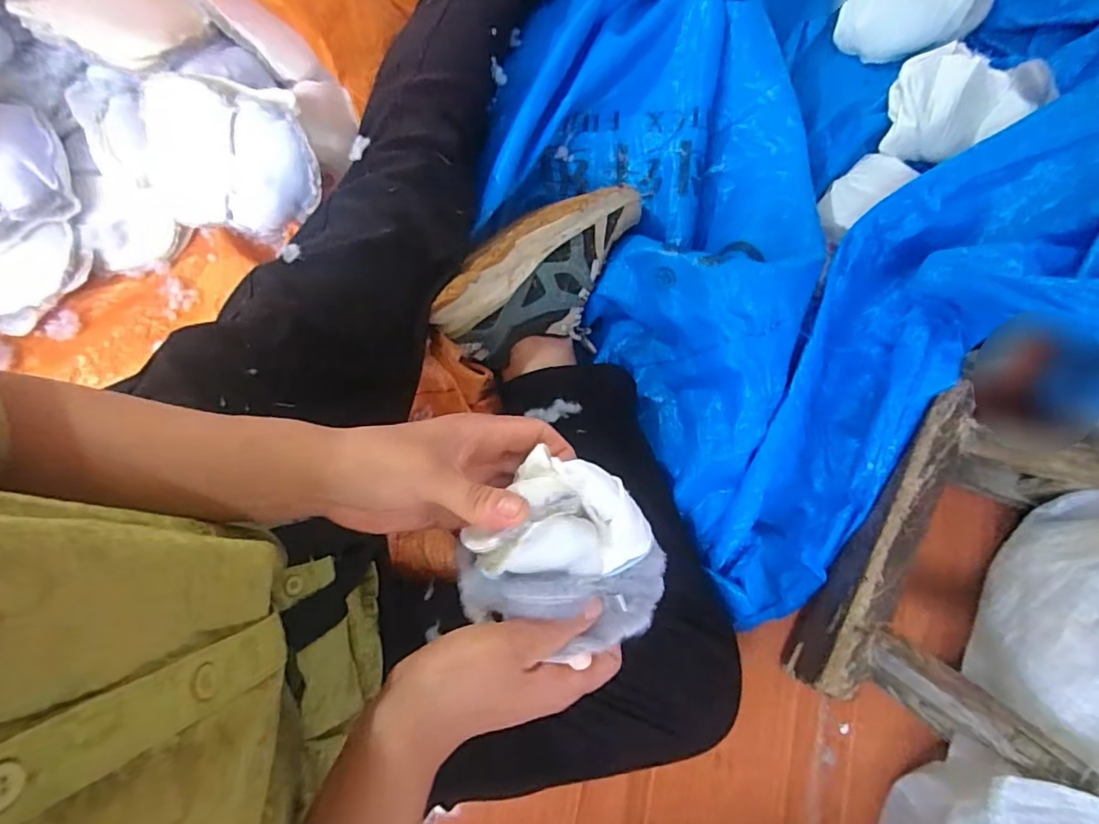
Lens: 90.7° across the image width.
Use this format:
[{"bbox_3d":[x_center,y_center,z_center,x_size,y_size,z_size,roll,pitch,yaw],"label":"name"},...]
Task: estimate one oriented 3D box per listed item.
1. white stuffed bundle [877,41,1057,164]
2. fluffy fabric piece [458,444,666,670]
[{"bbox_3d":[0.433,-0.336,0.587,0.132,0.075,0.097,-19,79,-4],"label":"white stuffed bundle"},{"bbox_3d":[0.013,0.078,0.292,0.110,0.053,0.097,23,79,4],"label":"fluffy fabric piece"}]

